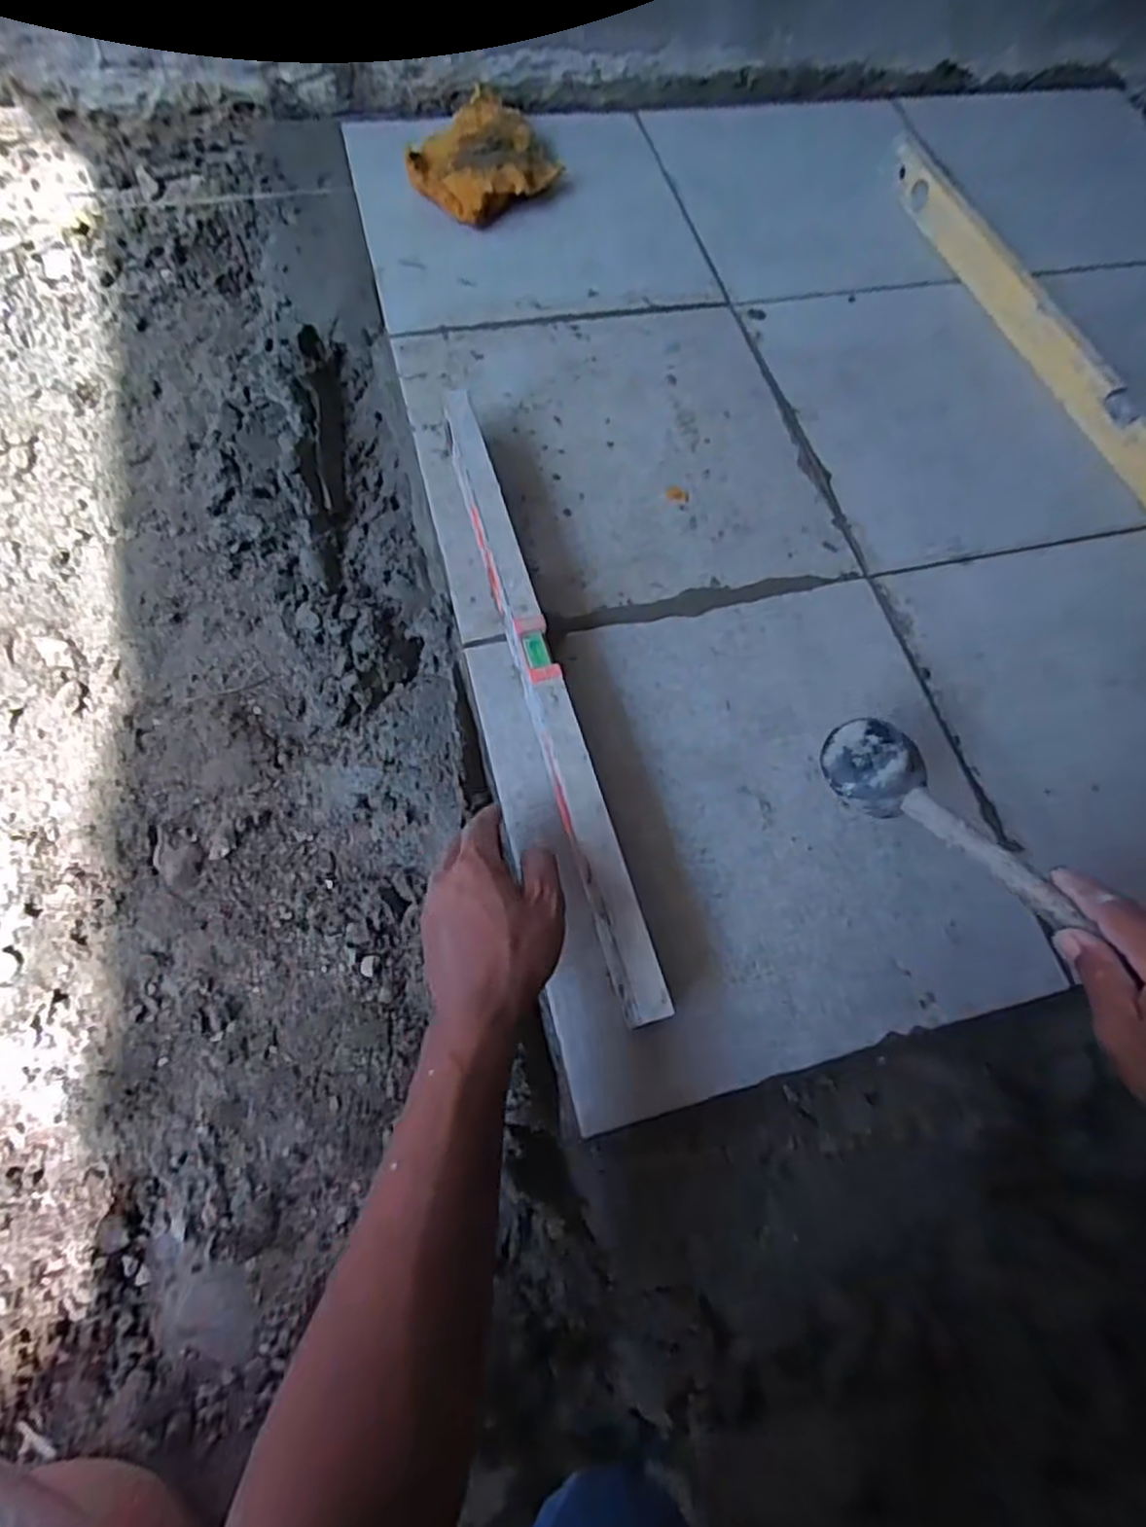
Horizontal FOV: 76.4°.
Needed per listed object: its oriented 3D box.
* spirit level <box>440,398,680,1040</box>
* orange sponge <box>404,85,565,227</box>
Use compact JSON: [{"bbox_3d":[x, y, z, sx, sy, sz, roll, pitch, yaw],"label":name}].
[{"bbox_3d":[-0.030,-0.073,0.602,0.030,0.073,0.559,-13,68,-12],"label":"spirit level"},{"bbox_3d":[-0.102,-0.731,0.880,0.147,0.039,0.198,34,70,11],"label":"orange sponge"}]

